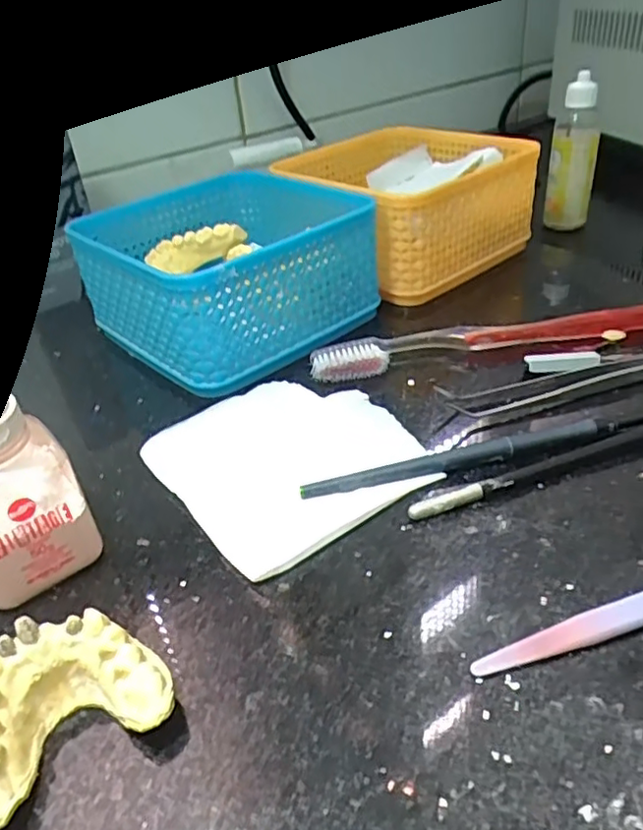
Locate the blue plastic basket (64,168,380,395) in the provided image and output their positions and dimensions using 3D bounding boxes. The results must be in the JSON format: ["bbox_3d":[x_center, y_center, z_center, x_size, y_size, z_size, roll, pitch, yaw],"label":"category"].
[{"bbox_3d":[-0.050,-0.081,0.352,0.134,0.063,0.130,-32,44,-32],"label":"blue plastic basket"}]

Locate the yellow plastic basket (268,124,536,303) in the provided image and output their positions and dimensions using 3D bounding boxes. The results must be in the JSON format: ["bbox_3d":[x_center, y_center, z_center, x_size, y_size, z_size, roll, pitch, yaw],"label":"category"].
[{"bbox_3d":[0.052,-0.136,0.414,0.130,0.066,0.130,-30,43,-31],"label":"yellow plastic basket"}]

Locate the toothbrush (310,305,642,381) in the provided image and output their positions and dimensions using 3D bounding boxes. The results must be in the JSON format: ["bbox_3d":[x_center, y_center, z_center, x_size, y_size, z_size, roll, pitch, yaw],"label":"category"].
[{"bbox_3d":[0.086,-0.039,0.315,0.183,0.016,0.017,-8,36,-4],"label":"toothbrush"}]

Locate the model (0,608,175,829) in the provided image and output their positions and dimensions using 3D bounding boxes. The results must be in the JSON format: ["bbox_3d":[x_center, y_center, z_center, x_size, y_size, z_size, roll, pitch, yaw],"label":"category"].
[{"bbox_3d":[-0.070,0.077,0.167,0.054,0.026,0.037,-25,40,-25],"label":"model"}]

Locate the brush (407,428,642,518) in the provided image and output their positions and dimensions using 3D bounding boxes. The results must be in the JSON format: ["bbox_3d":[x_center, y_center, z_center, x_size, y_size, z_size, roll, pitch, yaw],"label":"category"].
[{"bbox_3d":[0.120,0.010,0.246,0.186,0.010,0.009,-14,37,-12],"label":"brush"}]

